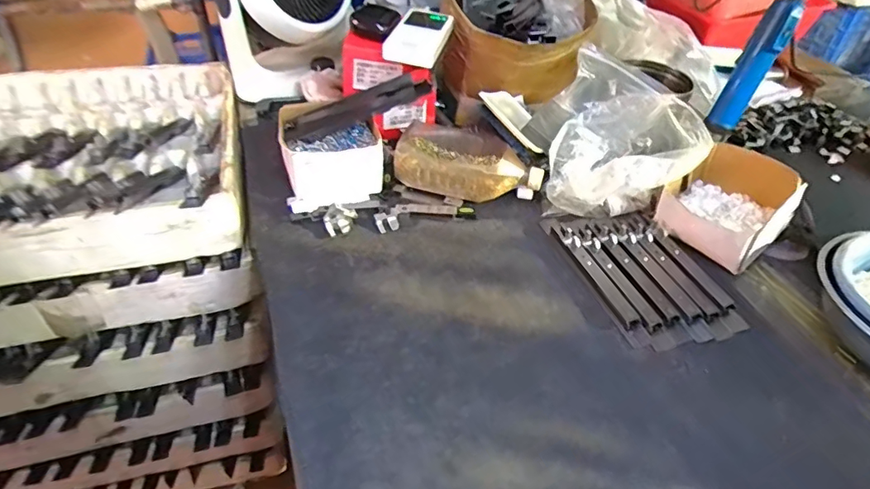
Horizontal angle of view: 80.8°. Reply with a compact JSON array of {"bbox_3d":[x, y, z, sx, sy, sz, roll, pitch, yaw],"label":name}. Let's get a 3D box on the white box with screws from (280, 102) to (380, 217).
[{"bbox_3d":[-0.147,-0.128,0.724,0.132,0.082,0.154,-8,42,-14],"label":"white box with screws"}]

